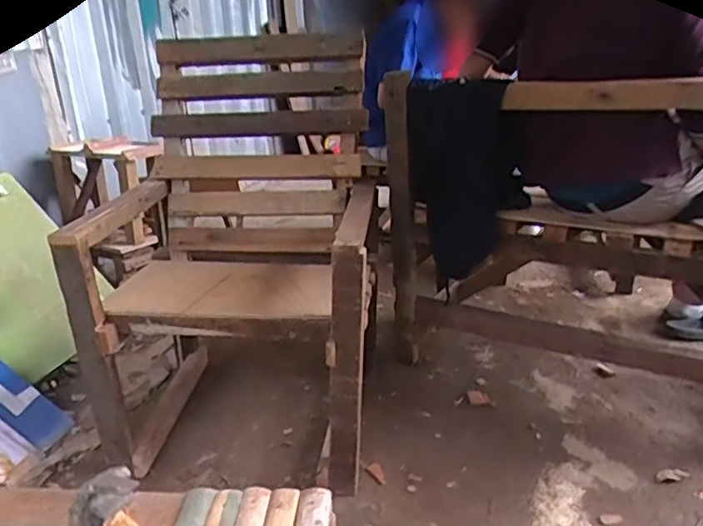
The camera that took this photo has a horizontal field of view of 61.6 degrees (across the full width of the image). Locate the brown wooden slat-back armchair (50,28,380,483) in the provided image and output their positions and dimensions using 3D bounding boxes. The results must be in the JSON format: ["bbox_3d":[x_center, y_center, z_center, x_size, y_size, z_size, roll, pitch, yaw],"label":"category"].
[{"bbox_3d":[-0.227,-0.043,1.378,0.589,0.856,0.630,1,21,7],"label":"brown wooden slat-back armchair"}]

